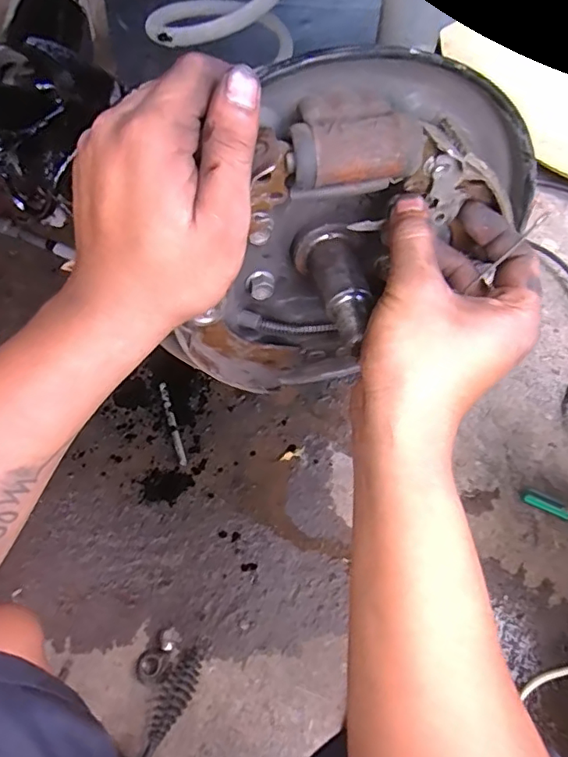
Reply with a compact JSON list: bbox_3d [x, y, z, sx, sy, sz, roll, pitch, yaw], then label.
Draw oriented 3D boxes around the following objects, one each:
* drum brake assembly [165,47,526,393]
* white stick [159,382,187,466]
[{"bbox_3d":[0.039,-0.065,0.303,0.187,0.205,0.084,1,59,2],"label":"drum brake assembly"},{"bbox_3d":[-0.167,0.067,0.809,0.013,0.004,0.140,-17,60,-9],"label":"white stick"}]

